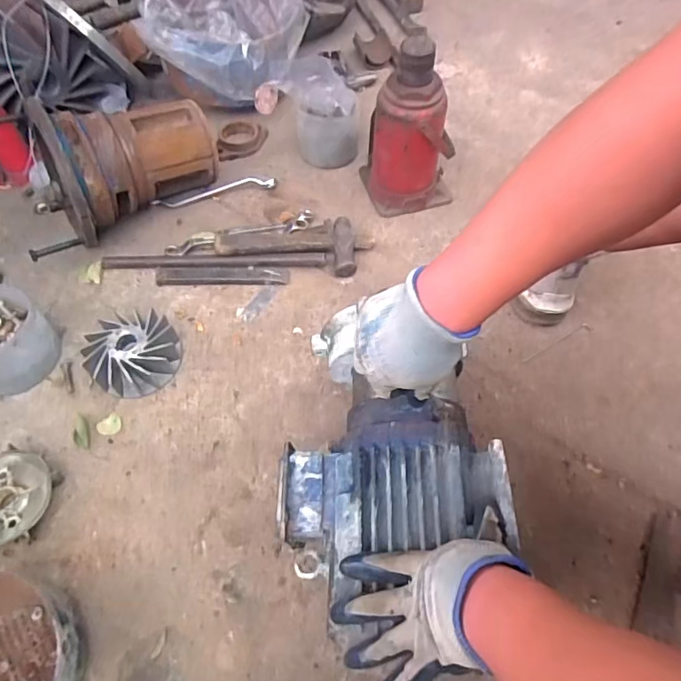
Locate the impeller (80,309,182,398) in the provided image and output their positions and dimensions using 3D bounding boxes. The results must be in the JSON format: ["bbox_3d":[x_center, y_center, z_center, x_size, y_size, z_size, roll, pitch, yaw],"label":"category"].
[{"bbox_3d":[-0.316,0.017,0.796,0.135,0.050,0.128,-28,62,-15],"label":"impeller"}]

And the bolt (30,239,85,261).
[{"bbox_3d":[-0.473,-0.154,0.869,0.020,0.024,0.084,40,48,22],"label":"bolt"}]

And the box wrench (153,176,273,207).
[{"bbox_3d":[-0.238,-0.283,0.990,0.230,0.017,0.026,-12,59,-6],"label":"box wrench"}]

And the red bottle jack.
[{"bbox_3d":[0.124,-0.364,0.905,0.152,0.292,0.135,-5,59,-2],"label":"red bottle jack"}]

